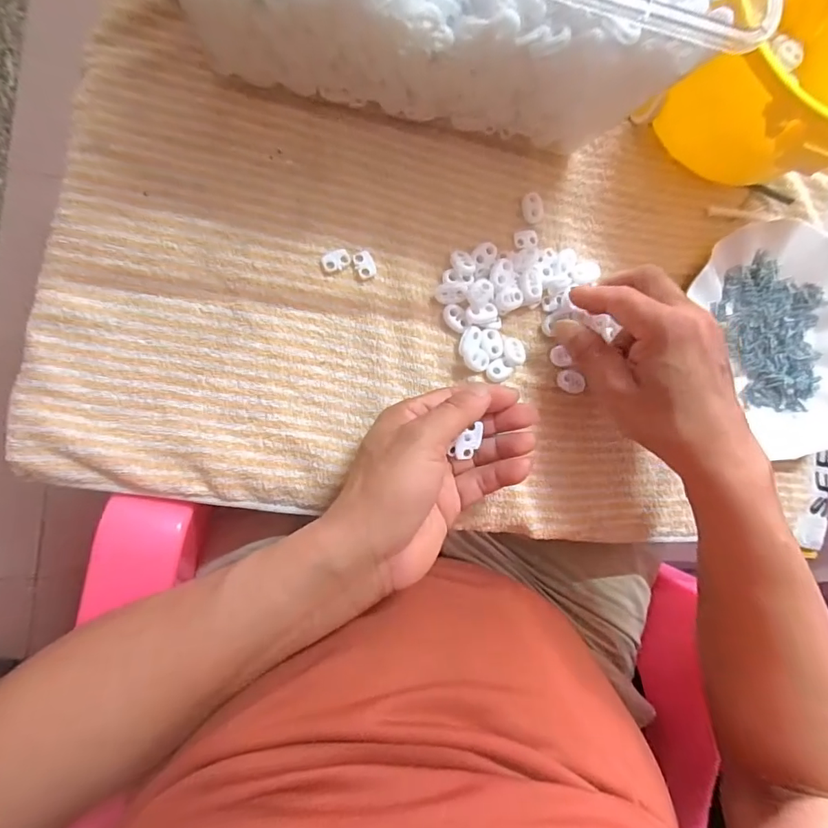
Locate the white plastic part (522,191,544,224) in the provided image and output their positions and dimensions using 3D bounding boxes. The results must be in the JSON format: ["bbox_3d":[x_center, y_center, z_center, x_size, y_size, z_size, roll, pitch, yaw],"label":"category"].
[{"bbox_3d":[0.087,-0.151,0.350,0.016,0.009,0.022,0,88,-14],"label":"white plastic part"}]

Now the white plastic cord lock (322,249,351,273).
[{"bbox_3d":[-0.051,-0.102,0.316,0.018,0.004,0.012,-22,94,-14],"label":"white plastic cord lock"}]

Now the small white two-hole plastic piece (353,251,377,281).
[{"bbox_3d":[-0.033,-0.100,0.320,0.013,0.004,0.019,-29,95,-14],"label":"small white two-hole plastic piece"}]

